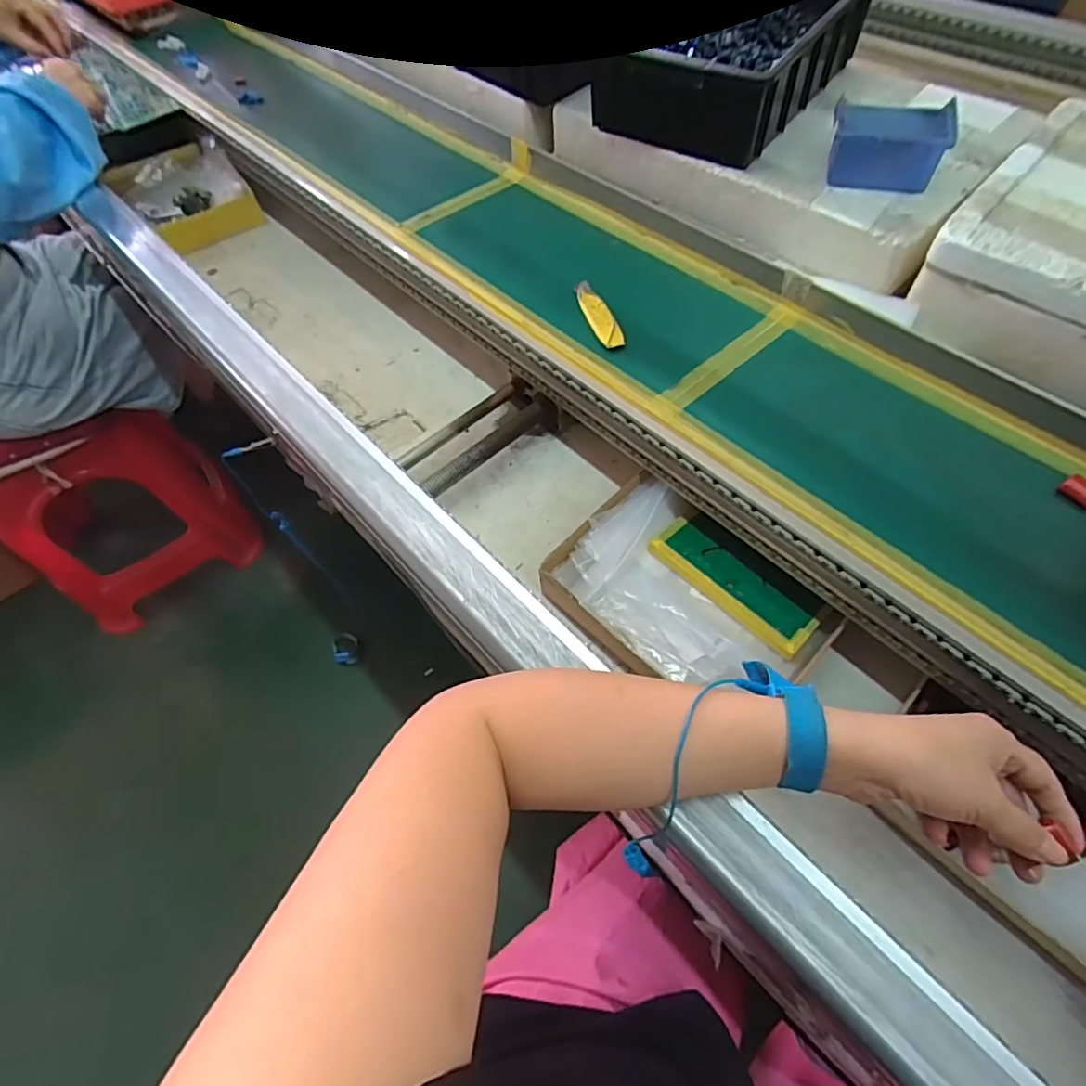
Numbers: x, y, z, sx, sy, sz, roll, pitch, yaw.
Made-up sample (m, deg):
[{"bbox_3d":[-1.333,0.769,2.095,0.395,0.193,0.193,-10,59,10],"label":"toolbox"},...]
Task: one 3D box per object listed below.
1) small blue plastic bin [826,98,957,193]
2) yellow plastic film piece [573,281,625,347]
[{"bbox_3d":[0.328,-0.382,0.567,0.103,0.048,0.092,14,61,12],"label":"small blue plastic bin"},{"bbox_3d":[0.053,-0.222,0.567,0.025,0.006,0.099,-16,59,-6],"label":"yellow plastic film piece"}]

